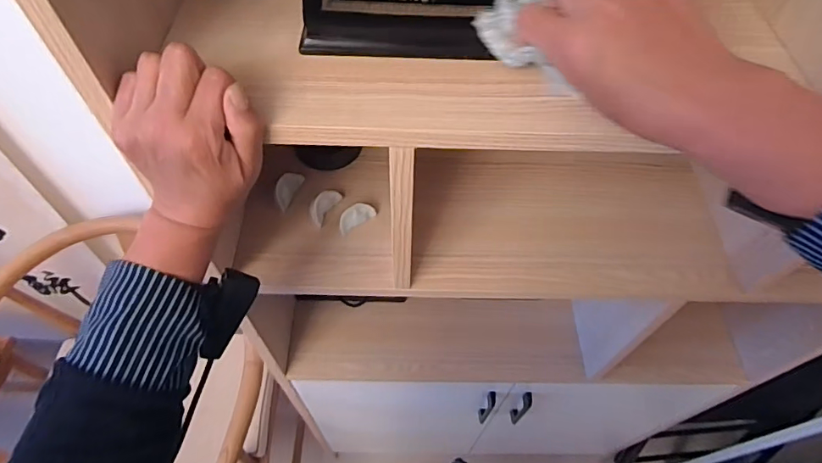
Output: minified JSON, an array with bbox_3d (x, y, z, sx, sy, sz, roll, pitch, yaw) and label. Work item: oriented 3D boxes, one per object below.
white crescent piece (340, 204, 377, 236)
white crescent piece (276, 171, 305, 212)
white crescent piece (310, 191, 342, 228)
[{"bbox_3d":[-0.064,-0.018,0.563,0.047,0.022,0.016,-32,63,-22],"label":"white crescent piece"},{"bbox_3d":[-0.151,-0.053,0.584,0.014,0.028,0.050,-10,50,42],"label":"white crescent piece"},{"bbox_3d":[-0.100,-0.035,0.567,0.015,0.030,0.048,24,58,14],"label":"white crescent piece"}]

